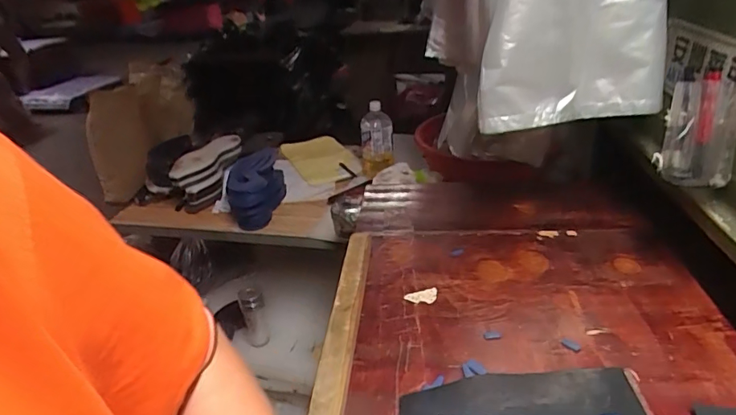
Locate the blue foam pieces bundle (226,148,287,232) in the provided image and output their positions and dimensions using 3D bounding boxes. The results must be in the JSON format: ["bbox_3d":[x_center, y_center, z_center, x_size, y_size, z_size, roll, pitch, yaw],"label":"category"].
[{"bbox_3d":[-0.304,-0.045,1.308,0.114,0.152,0.224,-4,26,2],"label":"blue foam pieces bundle"}]

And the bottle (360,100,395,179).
[{"bbox_3d":[0.024,-0.199,1.432,0.106,0.216,0.086,0,26,0],"label":"bottle"}]

